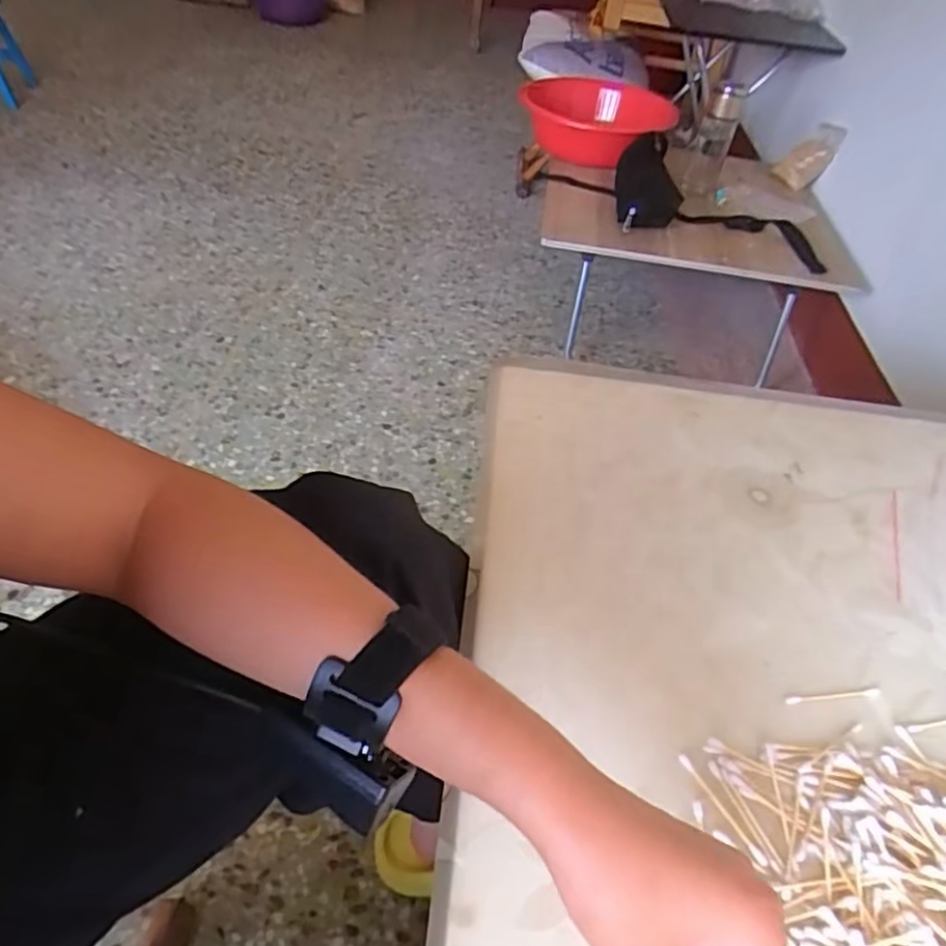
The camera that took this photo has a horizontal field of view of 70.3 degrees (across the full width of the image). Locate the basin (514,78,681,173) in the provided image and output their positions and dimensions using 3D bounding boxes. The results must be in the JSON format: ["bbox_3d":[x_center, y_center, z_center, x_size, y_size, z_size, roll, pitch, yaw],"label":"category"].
[{"bbox_3d":[0.291,-0.847,1.604,0.358,0.126,0.358,4,46,-4],"label":"basin"}]

